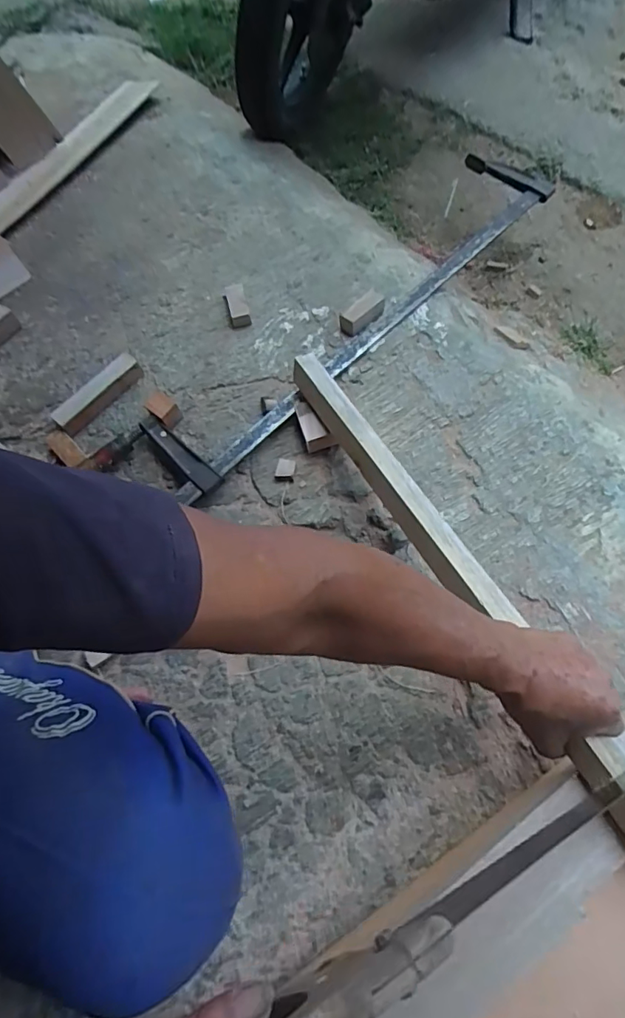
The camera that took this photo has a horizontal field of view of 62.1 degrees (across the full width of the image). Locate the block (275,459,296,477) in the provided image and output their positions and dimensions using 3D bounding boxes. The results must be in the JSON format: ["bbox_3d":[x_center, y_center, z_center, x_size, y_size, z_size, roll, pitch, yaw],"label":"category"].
[{"bbox_3d":[-0.037,-0.057,0.725,0.025,0.018,0.028,4,65,8],"label":"block"}]

